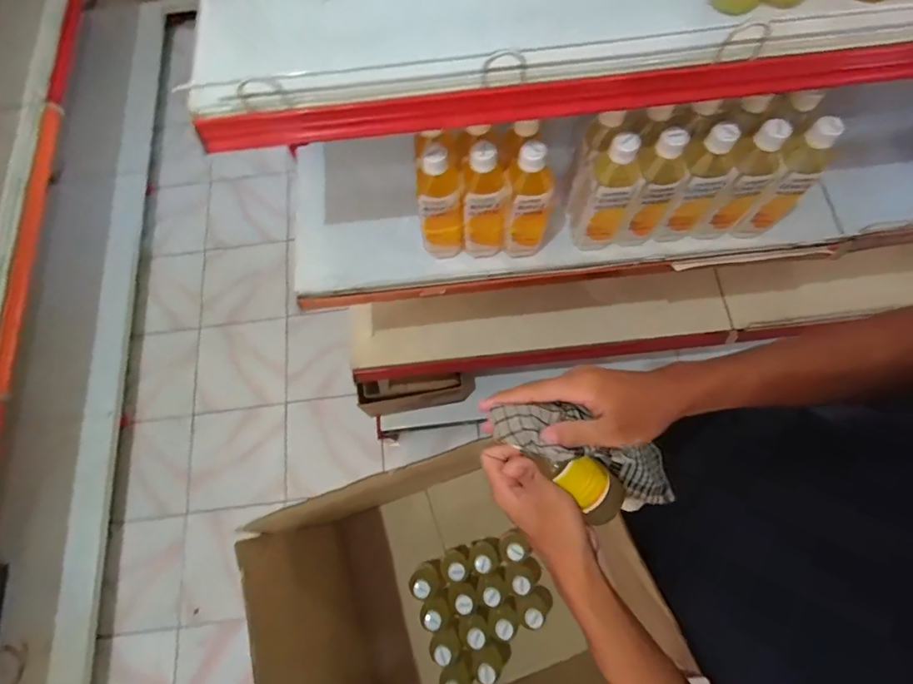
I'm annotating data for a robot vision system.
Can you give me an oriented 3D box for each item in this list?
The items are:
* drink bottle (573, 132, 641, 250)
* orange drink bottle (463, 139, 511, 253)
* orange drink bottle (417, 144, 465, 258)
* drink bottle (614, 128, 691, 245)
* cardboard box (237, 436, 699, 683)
[{"bbox_3d":[0.213,-0.206,0.648,0.058,0.205,0.059,-1,72,2],"label":"drink bottle"},{"bbox_3d":[0.039,-0.195,0.651,0.062,0.188,0.053,-3,72,2],"label":"orange drink bottle"},{"bbox_3d":[-0.021,-0.191,0.653,0.068,0.184,0.055,-8,71,0],"label":"orange drink bottle"},{"bbox_3d":[0.272,-0.209,0.647,0.069,0.195,0.065,31,76,12],"label":"drink bottle"},{"bbox_3d":[-0.028,0.419,0.692,0.322,0.476,0.368,-18,72,-3],"label":"cardboard box"}]

